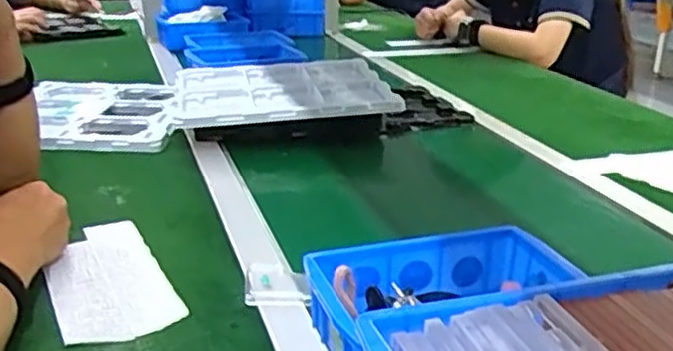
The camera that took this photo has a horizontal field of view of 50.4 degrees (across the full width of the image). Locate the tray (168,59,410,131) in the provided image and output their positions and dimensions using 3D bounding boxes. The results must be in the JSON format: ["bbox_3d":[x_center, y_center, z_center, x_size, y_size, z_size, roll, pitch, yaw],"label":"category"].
[{"bbox_3d":[-0.089,-0.134,1.132,0.321,0.024,0.311,-6,23,-6],"label":"tray"}]

